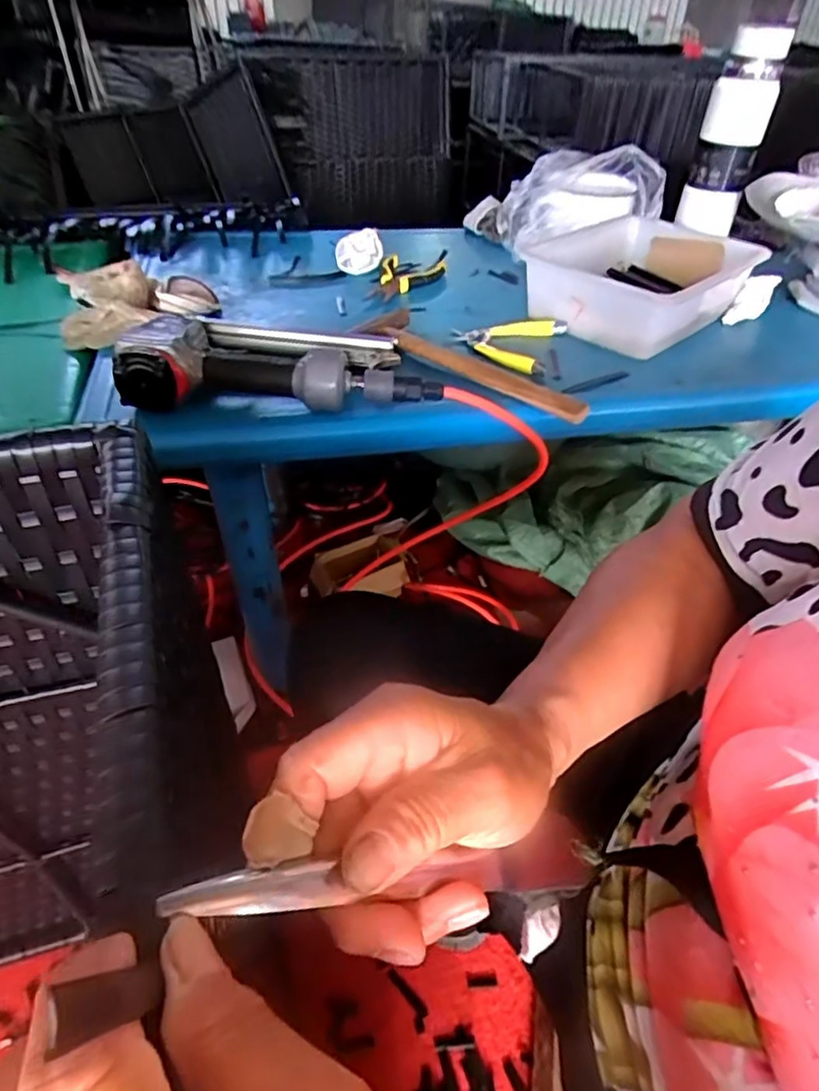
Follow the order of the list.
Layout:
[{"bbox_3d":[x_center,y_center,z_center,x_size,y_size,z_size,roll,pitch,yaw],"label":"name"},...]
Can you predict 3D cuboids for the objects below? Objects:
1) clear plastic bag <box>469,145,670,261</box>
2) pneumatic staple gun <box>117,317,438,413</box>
[{"bbox_3d":[0.225,-0.522,0.917,0.273,0.097,0.162,-12,43,7],"label":"clear plastic bag"},{"bbox_3d":[-0.117,-0.181,0.593,0.277,0.069,0.143,-2,43,-6],"label":"pneumatic staple gun"}]

